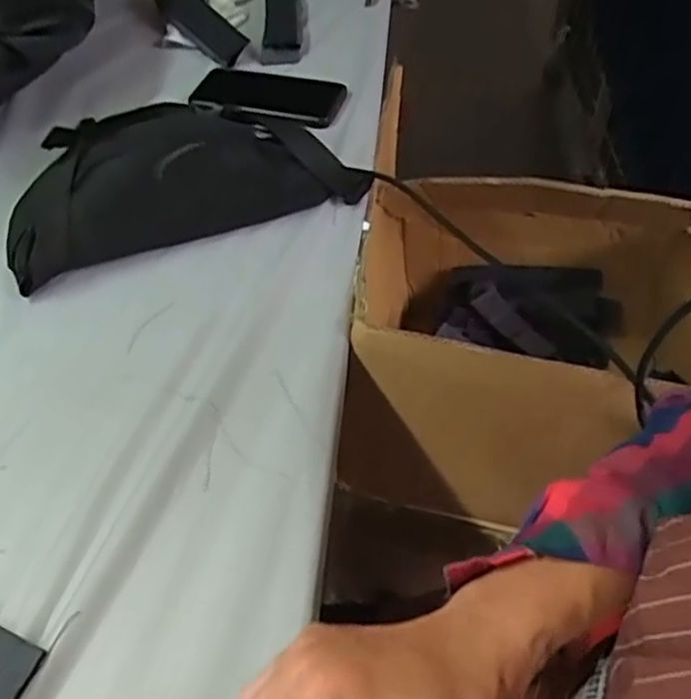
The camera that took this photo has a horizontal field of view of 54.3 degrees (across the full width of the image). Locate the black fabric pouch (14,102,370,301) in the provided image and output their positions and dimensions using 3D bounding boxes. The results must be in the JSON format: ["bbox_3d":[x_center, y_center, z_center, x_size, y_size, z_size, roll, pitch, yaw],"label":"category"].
[{"bbox_3d":[-0.154,-0.171,0.611,0.308,0.074,0.166,-18,52,-11],"label":"black fabric pouch"}]

